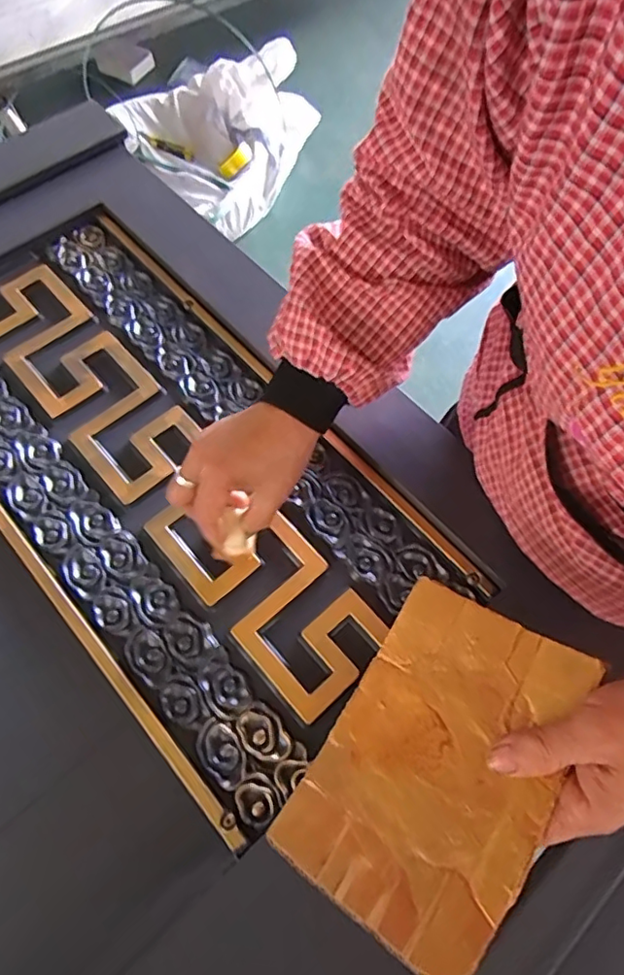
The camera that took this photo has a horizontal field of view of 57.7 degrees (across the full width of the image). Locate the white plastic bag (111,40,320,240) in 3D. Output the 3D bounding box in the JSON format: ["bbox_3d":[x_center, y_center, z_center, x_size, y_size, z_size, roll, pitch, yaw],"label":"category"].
[{"bbox_3d":[-0.228,-1.037,1.647,0.535,0.238,0.552,-39,72,-17],"label":"white plastic bag"}]

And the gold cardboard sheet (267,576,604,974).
[{"bbox_3d":[0.067,0.139,0.298,0.109,0.015,0.165,24,64,29],"label":"gold cardboard sheet"}]

